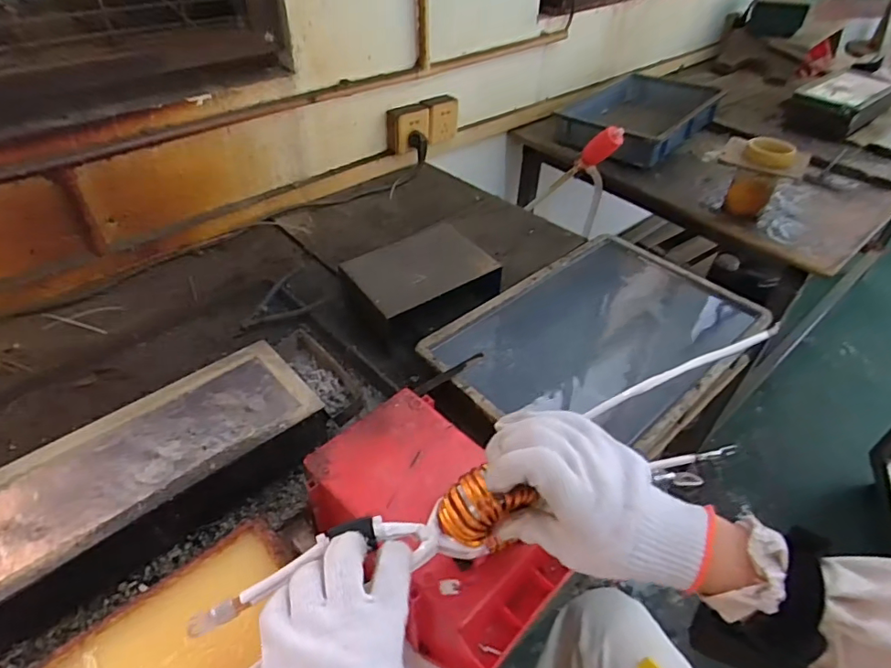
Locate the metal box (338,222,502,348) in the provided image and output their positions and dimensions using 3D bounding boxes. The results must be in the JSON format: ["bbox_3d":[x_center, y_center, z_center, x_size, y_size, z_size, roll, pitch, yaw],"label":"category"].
[{"bbox_3d":[-0.035,-0.073,0.816,0.203,0.098,0.159,-26,50,-27],"label":"metal box"}]

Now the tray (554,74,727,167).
[{"bbox_3d":[0.498,-0.578,1.402,0.318,0.080,0.488,33,51,29],"label":"tray"}]

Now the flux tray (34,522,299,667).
[{"bbox_3d":[-0.210,0.273,0.440,0.196,0.069,0.145,-25,49,-26],"label":"flux tray"}]

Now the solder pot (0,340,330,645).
[{"bbox_3d":[-0.301,0.149,0.556,0.339,0.088,0.160,-29,51,-29],"label":"solder pot"}]

